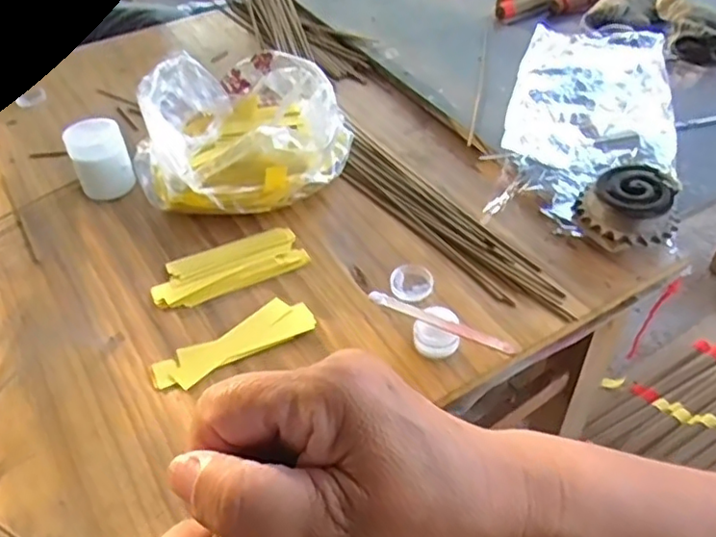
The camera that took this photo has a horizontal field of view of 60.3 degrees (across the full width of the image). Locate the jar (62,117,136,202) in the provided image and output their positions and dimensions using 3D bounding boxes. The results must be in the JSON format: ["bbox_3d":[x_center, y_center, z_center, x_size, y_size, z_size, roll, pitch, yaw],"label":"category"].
[{"bbox_3d":[-0.267,-0.112,0.642,0.053,0.071,0.046,-17,47,-14],"label":"jar"}]

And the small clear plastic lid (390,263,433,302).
[{"bbox_3d":[0.048,0.011,0.549,0.036,0.010,0.043,18,49,19],"label":"small clear plastic lid"}]

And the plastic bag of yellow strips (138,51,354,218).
[{"bbox_3d":[-0.126,-0.148,0.657,0.215,0.085,0.208,-17,47,-14],"label":"plastic bag of yellow strips"}]

